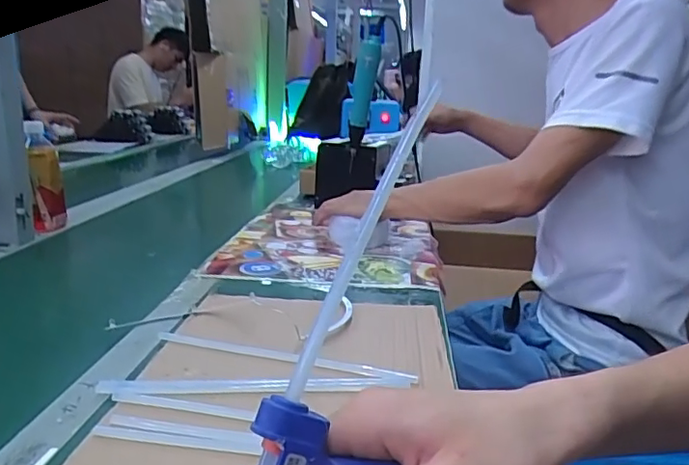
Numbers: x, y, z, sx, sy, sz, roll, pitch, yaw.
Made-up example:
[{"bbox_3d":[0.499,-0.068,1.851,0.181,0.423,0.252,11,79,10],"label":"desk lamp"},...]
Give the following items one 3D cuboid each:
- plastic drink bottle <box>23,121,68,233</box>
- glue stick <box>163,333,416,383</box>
[{"bbox_3d":[-0.510,-0.098,0.956,0.048,0.171,0.052,-7,17,-30],"label":"plastic drink bottle"},{"bbox_3d":[-0.062,0.120,0.535,0.260,0.013,0.016,6,15,15],"label":"glue stick"}]

